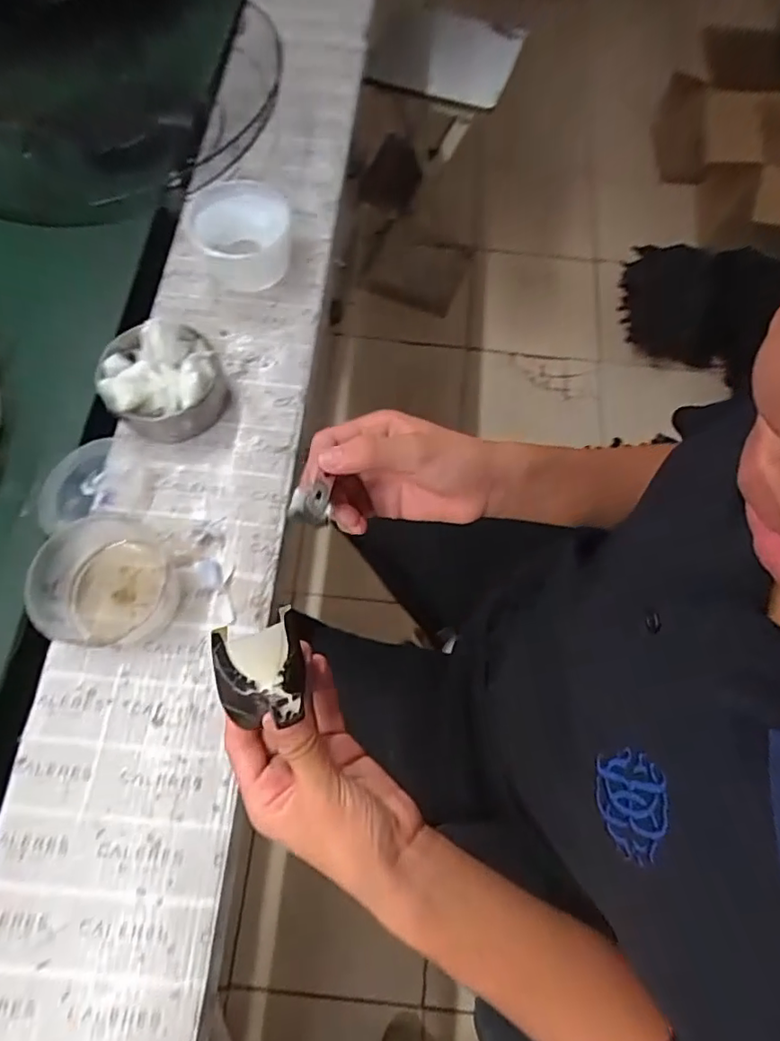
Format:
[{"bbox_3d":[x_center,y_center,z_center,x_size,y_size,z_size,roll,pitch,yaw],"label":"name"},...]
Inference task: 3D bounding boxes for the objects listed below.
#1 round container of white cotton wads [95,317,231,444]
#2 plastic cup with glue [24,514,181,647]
[{"bbox_3d":[-0.237,-0.147,0.579,0.115,0.084,0.109,0,68,-1],"label":"round container of white cotton wads"},{"bbox_3d":[-0.258,0.059,0.508,0.112,0.065,0.100,-27,71,-11],"label":"plastic cup with glue"}]

